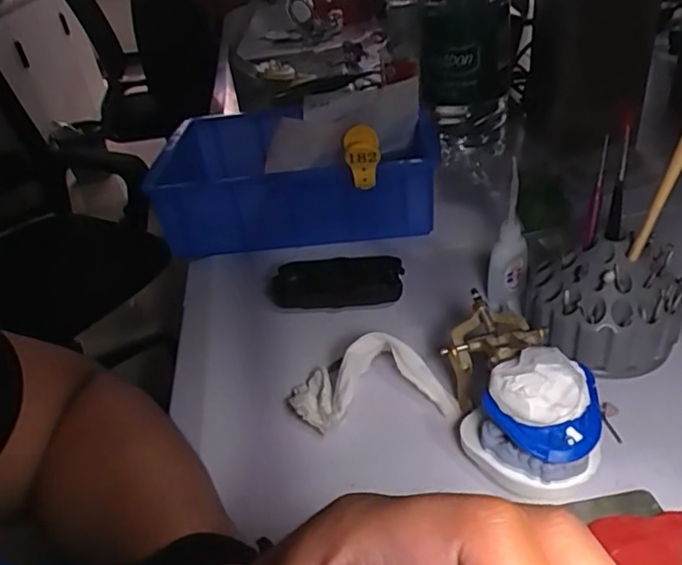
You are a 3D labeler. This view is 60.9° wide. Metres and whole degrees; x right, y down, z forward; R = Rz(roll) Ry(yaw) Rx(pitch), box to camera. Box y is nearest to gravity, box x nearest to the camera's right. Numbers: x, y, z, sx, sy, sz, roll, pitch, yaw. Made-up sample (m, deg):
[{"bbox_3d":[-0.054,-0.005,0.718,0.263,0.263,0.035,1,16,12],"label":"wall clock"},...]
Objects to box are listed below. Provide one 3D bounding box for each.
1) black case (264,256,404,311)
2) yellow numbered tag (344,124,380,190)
[{"bbox_3d":[-0.006,-0.001,0.523,0.120,0.026,0.047,-1,35,10],"label":"black case"},{"bbox_3d":[0.020,-0.112,0.541,0.031,0.061,0.027,-6,35,4],"label":"yellow numbered tag"}]

